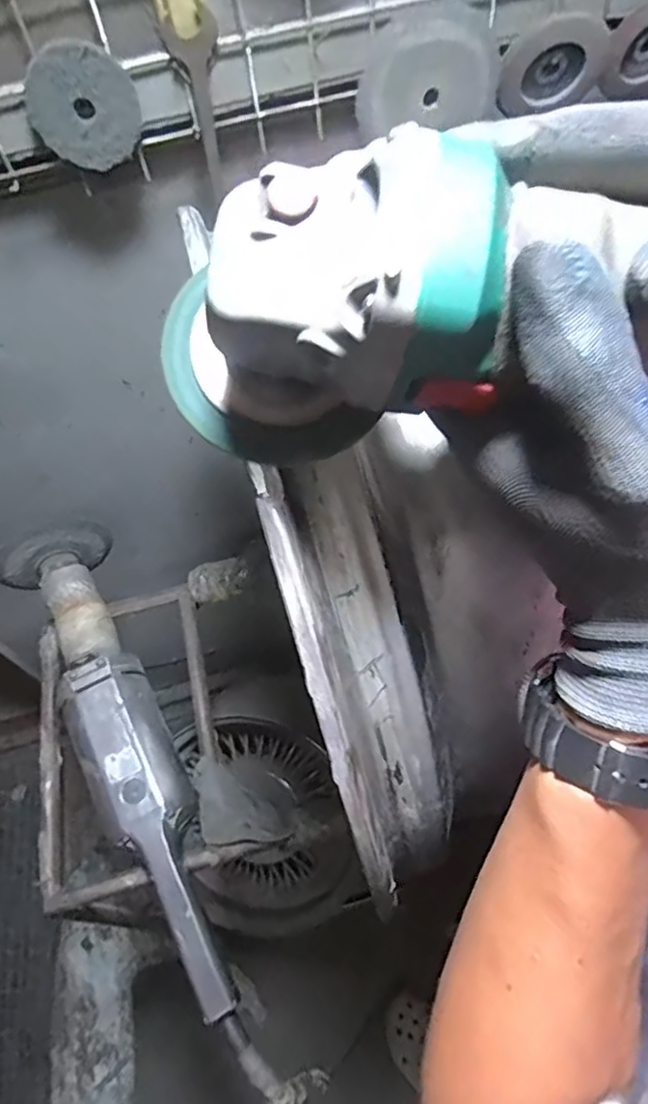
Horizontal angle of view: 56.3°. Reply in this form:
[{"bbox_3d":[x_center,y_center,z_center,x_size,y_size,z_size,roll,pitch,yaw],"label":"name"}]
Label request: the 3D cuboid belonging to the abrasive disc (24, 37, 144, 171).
[{"bbox_3d":[-0.199,-0.368,0.500,0.086,0.082,0.019,-15,56,-3],"label":"abrasive disc"}]

